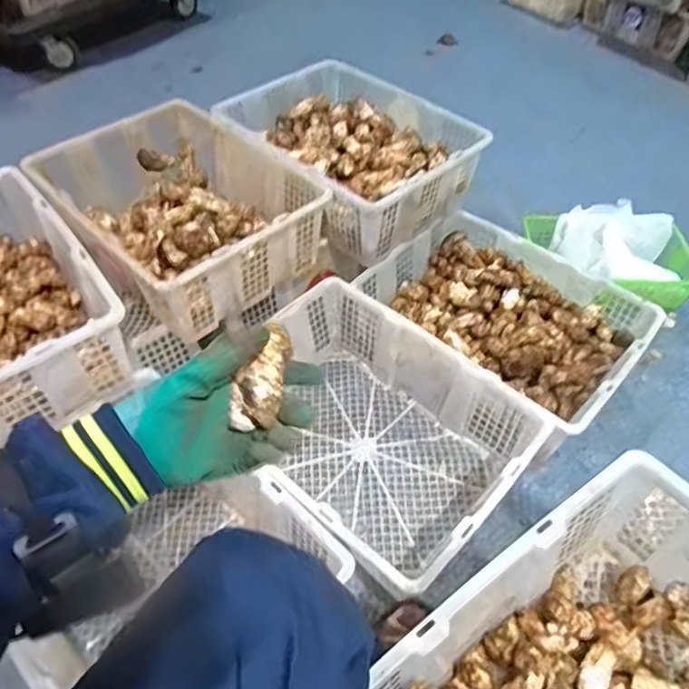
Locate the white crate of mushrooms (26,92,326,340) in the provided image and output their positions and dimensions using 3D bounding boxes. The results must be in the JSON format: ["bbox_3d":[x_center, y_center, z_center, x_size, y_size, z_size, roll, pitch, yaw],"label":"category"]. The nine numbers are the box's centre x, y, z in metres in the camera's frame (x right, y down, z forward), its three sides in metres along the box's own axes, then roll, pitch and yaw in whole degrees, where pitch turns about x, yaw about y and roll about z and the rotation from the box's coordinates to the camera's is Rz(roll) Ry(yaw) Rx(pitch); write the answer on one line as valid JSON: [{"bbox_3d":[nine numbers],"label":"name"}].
[{"bbox_3d":[-0.292,-0.238,1.015,0.437,0.146,0.342,37,59,25],"label":"white crate of mushrooms"}]

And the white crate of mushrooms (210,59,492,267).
[{"bbox_3d":[0.011,-0.386,1.160,0.351,0.154,0.443,-35,59,-26],"label":"white crate of mushrooms"}]

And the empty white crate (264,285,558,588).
[{"bbox_3d":[0.032,0.140,0.922,0.462,0.160,0.344,36,58,25],"label":"empty white crate"}]

